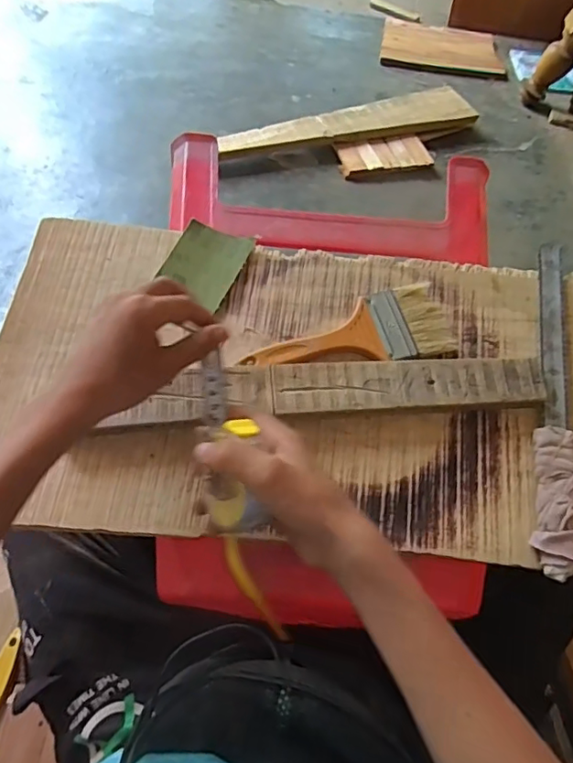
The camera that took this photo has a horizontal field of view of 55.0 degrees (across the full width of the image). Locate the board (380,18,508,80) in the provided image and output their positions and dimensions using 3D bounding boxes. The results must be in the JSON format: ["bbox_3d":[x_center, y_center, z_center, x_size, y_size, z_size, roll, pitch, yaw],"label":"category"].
[{"bbox_3d":[0.417,-0.892,1.463,0.319,0.021,0.257,9,55,2],"label":"board"}]

